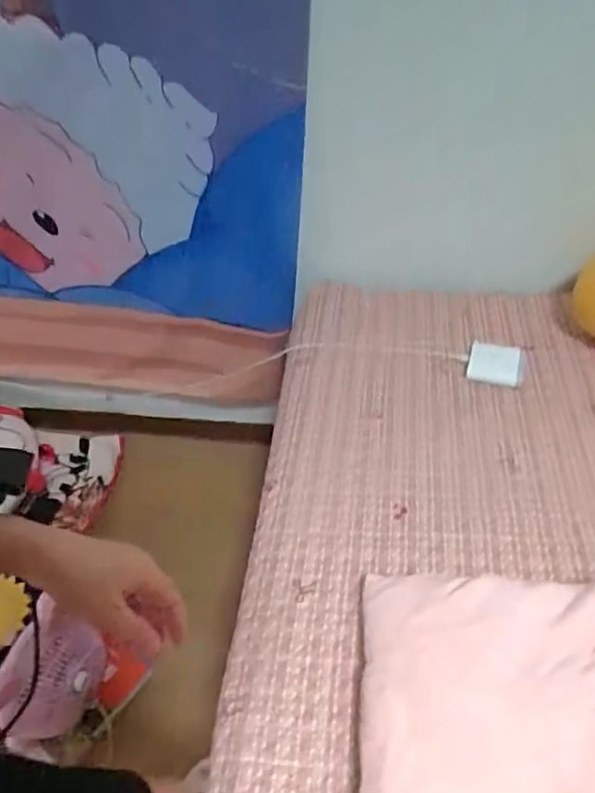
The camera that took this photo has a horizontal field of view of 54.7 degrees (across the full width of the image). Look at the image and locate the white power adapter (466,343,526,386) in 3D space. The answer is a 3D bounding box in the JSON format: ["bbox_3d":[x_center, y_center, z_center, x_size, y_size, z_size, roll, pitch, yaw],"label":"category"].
[{"bbox_3d":[0.358,-0.058,1.038,0.095,0.028,0.091,12,47,15],"label":"white power adapter"}]

